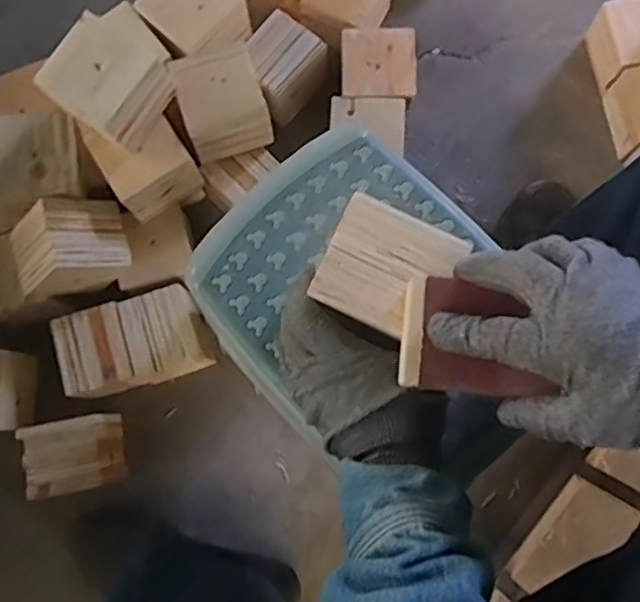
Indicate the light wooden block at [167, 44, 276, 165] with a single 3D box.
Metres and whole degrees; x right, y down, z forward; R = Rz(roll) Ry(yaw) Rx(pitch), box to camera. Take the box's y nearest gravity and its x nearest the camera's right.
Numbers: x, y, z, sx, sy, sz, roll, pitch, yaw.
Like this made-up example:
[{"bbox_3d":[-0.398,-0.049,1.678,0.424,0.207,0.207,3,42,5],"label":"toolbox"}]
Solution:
[{"bbox_3d":[-0.116,-0.239,0.783,0.097,0.066,0.106,-16,80,-1],"label":"light wooden block"}]

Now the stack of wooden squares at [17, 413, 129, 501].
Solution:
[{"bbox_3d":[-0.299,0.185,0.789,0.104,0.080,0.084,-12,80,-1],"label":"stack of wooden squares"}]

